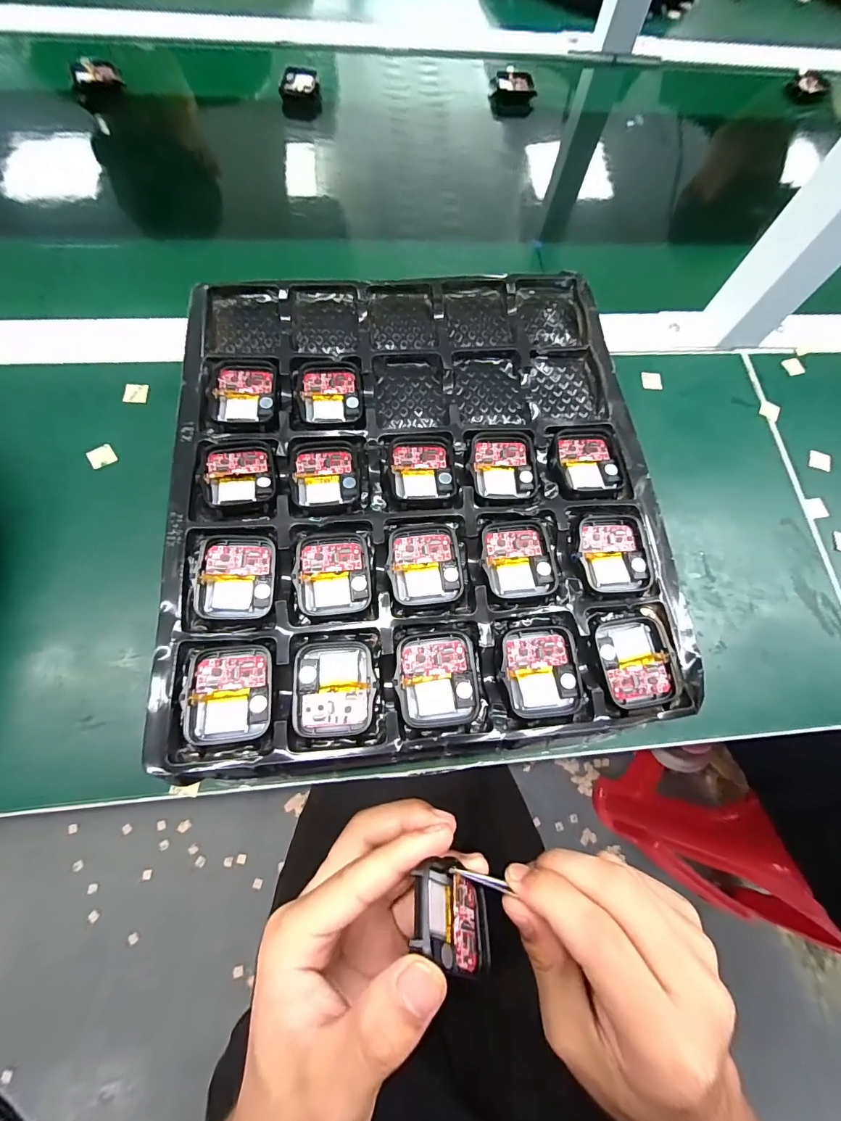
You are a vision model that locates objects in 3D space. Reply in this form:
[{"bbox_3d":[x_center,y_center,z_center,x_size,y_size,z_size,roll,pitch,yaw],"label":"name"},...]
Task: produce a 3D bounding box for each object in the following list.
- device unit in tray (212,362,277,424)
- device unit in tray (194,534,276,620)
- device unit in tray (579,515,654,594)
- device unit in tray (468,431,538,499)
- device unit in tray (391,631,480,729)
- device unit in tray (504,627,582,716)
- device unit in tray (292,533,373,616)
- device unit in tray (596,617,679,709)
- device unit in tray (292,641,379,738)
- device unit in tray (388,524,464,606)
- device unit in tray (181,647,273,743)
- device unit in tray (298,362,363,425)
[{"bbox_3d":[-0.103,-0.100,0.248,0.036,0.005,0.039,-2,71,-3],"label":"device unit in tray"},{"bbox_3d":[-0.091,0.007,0.209,0.036,0.006,0.043,-1,70,-2],"label":"device unit in tray"},{"bbox_3d":[0.104,-0.004,0.225,0.036,0.004,0.042,-3,71,-3],"label":"device unit in tray"},{"bbox_3d":[0.048,-0.055,0.243,0.037,0.006,0.041,-1,70,-2],"label":"device unit in tray"},{"bbox_3d":[0.008,0.056,0.200,0.037,0.007,0.042,-5,71,-4],"label":"device unit in tray"},{"bbox_3d":[0.059,0.055,0.207,0.036,0.008,0.042,-4,71,-4],"label":"device unit in tray"},{"bbox_3d":[-0.044,0.006,0.216,0.036,0.008,0.042,-7,71,-5],"label":"device unit in tray"},{"bbox_3d":[0.107,0.050,0.210,0.034,0.005,0.042,-8,71,-5],"label":"device unit in tray"},{"bbox_3d":[-0.040,0.060,0.199,0.037,0.006,0.043,-2,70,-3],"label":"device unit in tray"},{"bbox_3d":[0.003,0.001,0.221,0.037,0.006,0.042,-6,71,-4],"label":"device unit in tray"},{"bbox_3d":[-0.087,0.060,0.191,0.035,0.006,0.043,-6,71,-4],"label":"device unit in tray"},{"bbox_3d":[-0.054,-0.101,0.252,0.036,0.006,0.042,-5,71,-4],"label":"device unit in tray"}]

